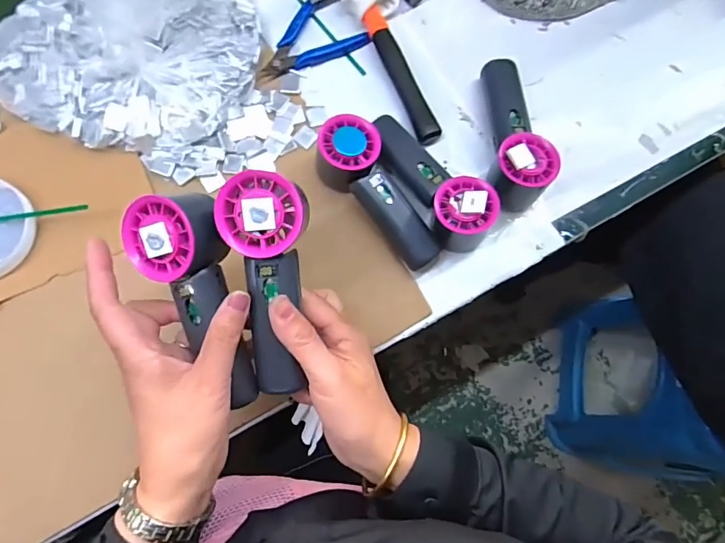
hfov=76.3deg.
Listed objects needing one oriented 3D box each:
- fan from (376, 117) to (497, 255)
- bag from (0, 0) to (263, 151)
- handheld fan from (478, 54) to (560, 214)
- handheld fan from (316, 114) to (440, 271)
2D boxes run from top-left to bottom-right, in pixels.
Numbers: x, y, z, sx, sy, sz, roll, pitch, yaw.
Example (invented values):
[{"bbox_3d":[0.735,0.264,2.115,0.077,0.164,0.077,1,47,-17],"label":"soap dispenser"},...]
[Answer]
[{"bbox_3d":[0.065,-0.092,0.440,0.061,0.053,0.155,-32,79,-9],"label":"fan"},{"bbox_3d":[-0.249,-0.238,0.430,0.280,0.137,0.213,2,76,-1],"label":"bag"},{"bbox_3d":[0.152,-0.143,0.459,0.056,0.053,0.160,3,76,-1],"label":"handheld fan"},{"bbox_3d":[0.018,-0.075,0.437,0.058,0.059,0.155,-39,78,-10],"label":"handheld fan"}]

